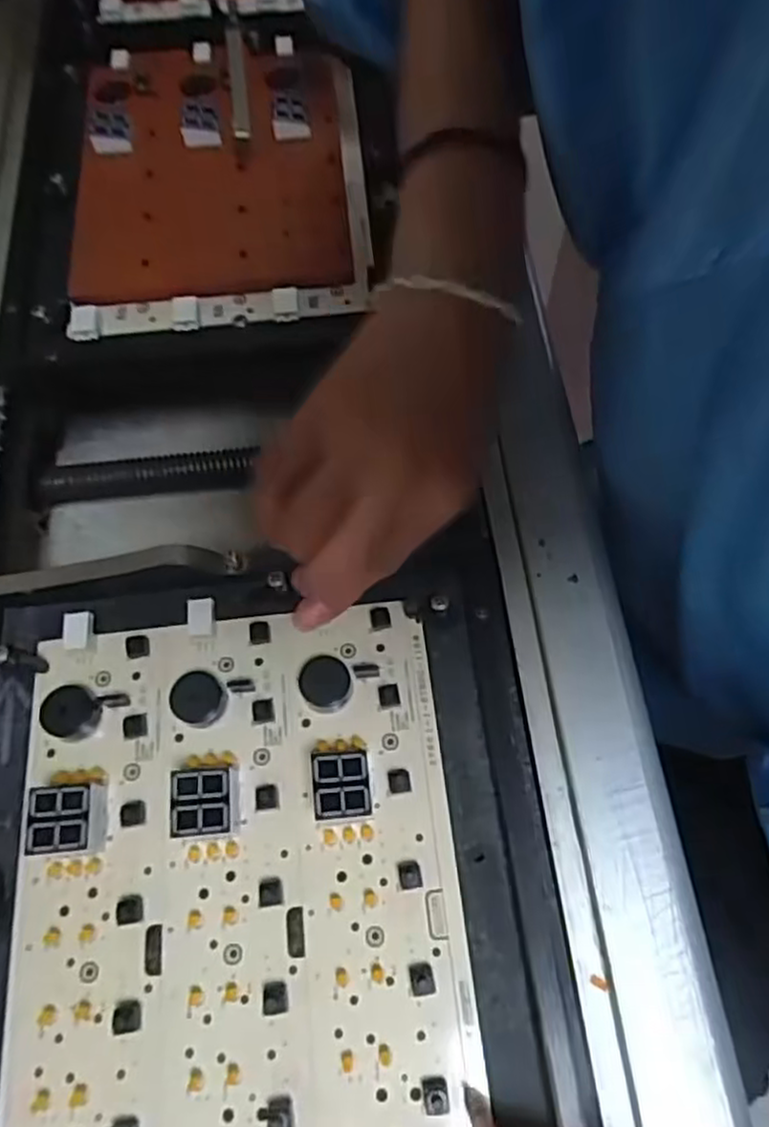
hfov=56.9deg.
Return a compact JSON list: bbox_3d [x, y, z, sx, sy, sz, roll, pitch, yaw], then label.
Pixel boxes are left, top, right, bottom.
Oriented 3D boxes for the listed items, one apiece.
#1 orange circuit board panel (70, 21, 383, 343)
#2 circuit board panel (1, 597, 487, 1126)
[{"bbox_3d":[-0.093,-0.222,0.407,0.159,0.022,0.200,-6,64,-1],"label":"orange circuit board panel"},{"bbox_3d":[-0.056,0.118,0.262,0.161,0.022,0.214,-7,67,-3],"label":"circuit board panel"}]

